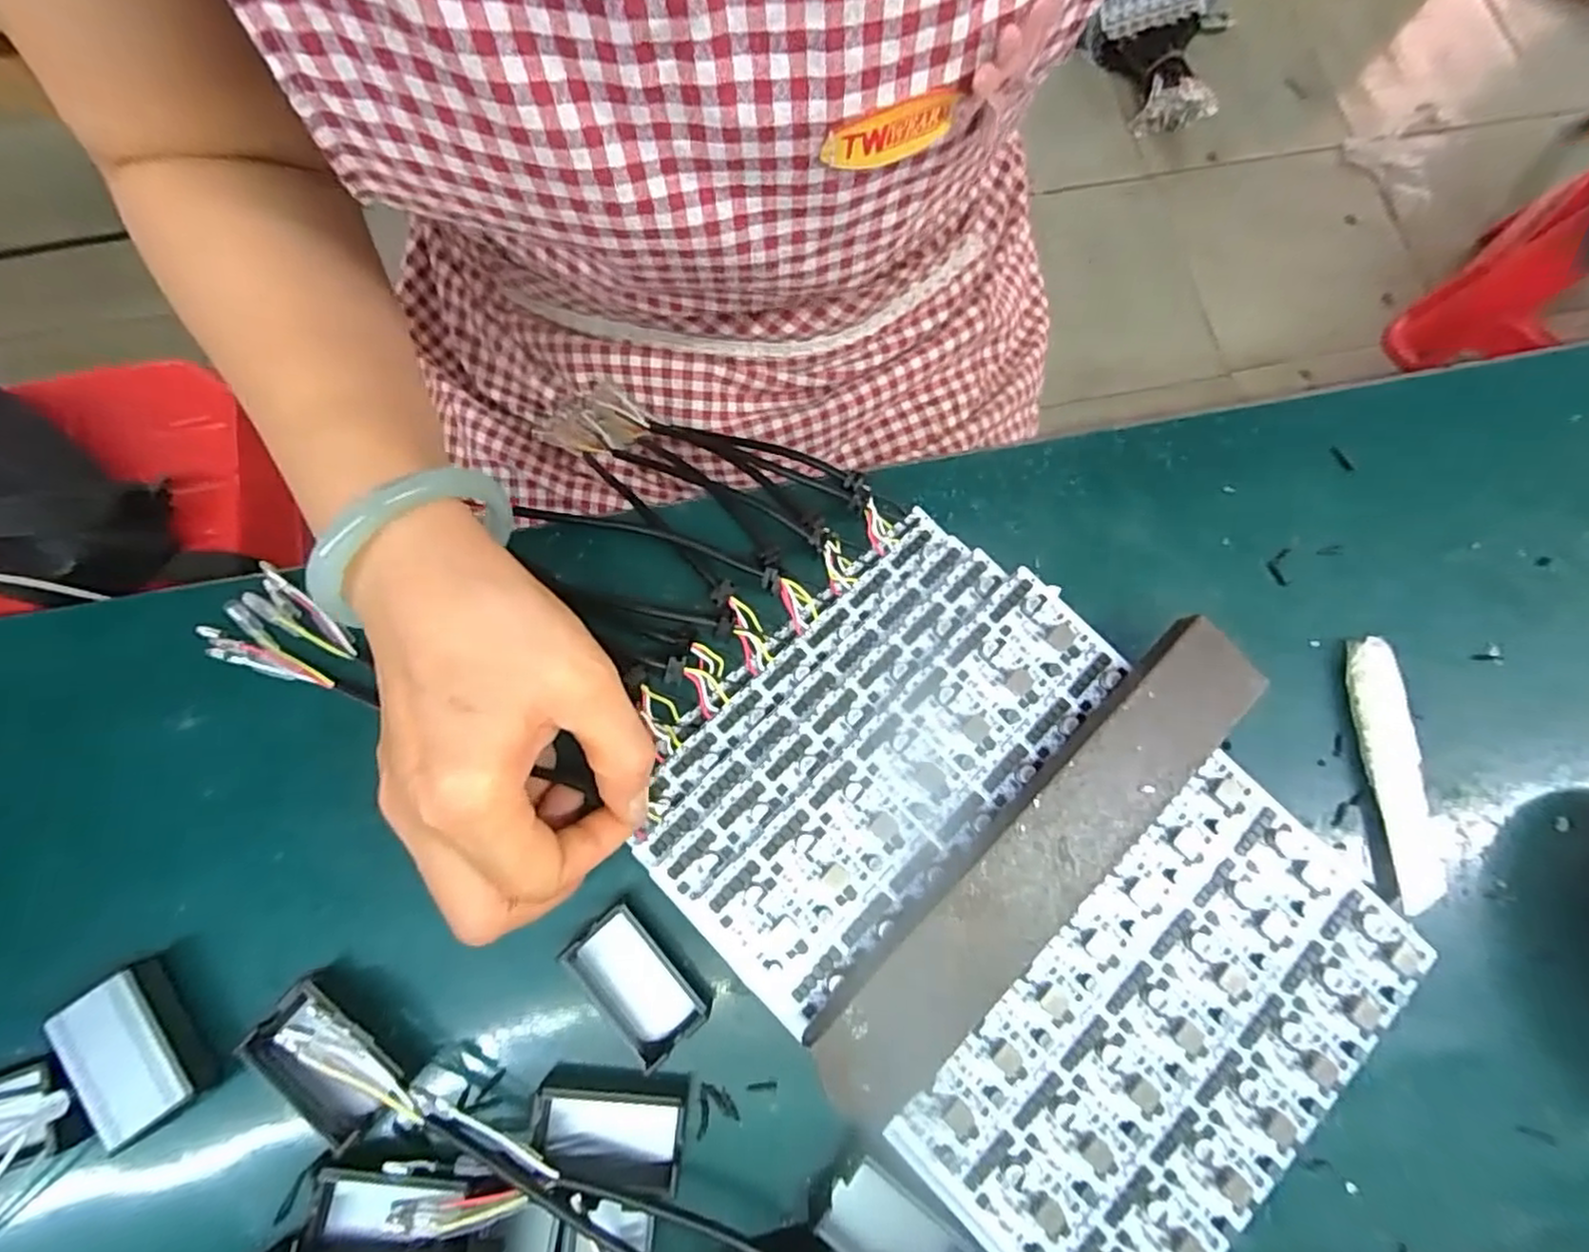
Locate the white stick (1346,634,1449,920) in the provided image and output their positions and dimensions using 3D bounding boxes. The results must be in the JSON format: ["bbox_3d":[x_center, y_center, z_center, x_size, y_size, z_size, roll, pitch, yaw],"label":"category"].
[{"bbox_3d":[0.244,0.058,0.283,0.022,0.008,0.105,-1,76,-1],"label":"white stick"}]

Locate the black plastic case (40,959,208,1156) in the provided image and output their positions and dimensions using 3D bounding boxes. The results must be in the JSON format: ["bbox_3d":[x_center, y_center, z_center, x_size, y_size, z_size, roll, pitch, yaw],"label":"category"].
[{"bbox_3d":[-0.225,0.145,0.237,0.030,0.018,0.050,-37,79,-9],"label":"black plastic case"}]

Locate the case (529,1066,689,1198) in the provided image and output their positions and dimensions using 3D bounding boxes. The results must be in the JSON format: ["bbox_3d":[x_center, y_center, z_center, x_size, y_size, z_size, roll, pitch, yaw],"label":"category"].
[{"bbox_3d":[-0.065,0.177,0.246,0.051,0.025,0.031,4,76,0],"label":"case"}]

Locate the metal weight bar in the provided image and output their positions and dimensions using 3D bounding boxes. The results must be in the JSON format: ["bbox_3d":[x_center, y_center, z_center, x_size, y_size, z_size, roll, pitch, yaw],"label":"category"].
[{"bbox_3d":[0.083,0.079,0.236,0.039,0.024,0.196,44,79,9],"label":"metal weight bar"}]

